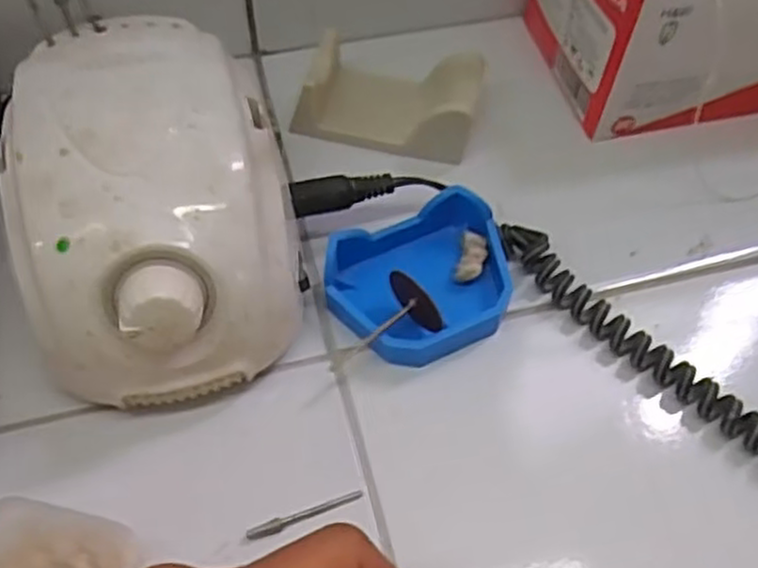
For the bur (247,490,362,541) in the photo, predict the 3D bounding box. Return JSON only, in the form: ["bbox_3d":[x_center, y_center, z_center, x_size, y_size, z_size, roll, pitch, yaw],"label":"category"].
[{"bbox_3d":[-0.027,0.084,0.274,0.043,0.004,0.005,-18,59,-12],"label":"bur"}]

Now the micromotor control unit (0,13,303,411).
[{"bbox_3d":[-0.087,-0.029,0.300,0.097,0.083,0.138,-12,58,-9],"label":"micromotor control unit"}]

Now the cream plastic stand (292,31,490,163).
[{"bbox_3d":[0.006,-0.093,0.376,0.085,0.029,0.047,12,58,7],"label":"cream plastic stand"}]

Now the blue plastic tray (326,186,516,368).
[{"bbox_3d":[0.019,-0.002,0.319,0.078,0.026,0.060,-24,61,-16],"label":"blue plastic tray"}]

